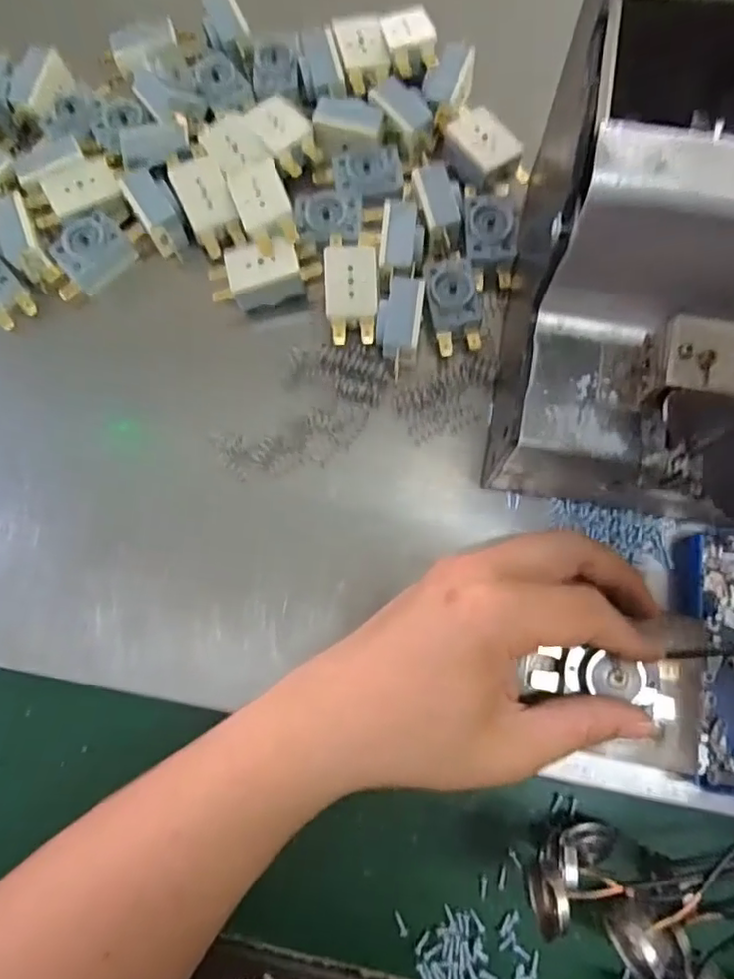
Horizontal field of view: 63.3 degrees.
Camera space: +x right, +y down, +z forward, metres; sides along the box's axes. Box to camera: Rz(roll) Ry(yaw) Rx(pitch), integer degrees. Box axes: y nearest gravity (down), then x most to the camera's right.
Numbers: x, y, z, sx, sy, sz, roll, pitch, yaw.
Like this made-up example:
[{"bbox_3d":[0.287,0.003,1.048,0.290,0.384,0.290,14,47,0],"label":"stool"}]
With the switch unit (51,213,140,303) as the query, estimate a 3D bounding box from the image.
[{"bbox_3d":[-0.153,-0.127,0.327,0.028,0.021,0.048,43,84,10],"label":"switch unit"}]

